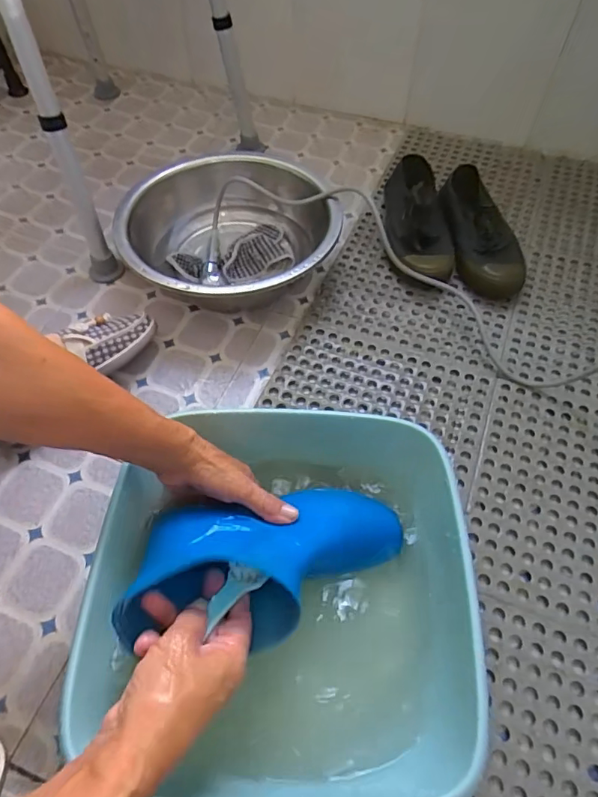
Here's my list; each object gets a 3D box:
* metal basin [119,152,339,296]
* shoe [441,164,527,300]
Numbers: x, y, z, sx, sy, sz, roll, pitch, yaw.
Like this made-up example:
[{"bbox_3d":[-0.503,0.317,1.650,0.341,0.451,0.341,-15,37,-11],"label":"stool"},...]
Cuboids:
[{"bbox_3d":[-0.104,-0.241,0.757,0.302,0.101,0.309,0,55,1],"label":"metal basin"},{"bbox_3d":[0.290,-0.265,0.792,0.108,0.071,0.245,-3,55,-1],"label":"shoe"}]

